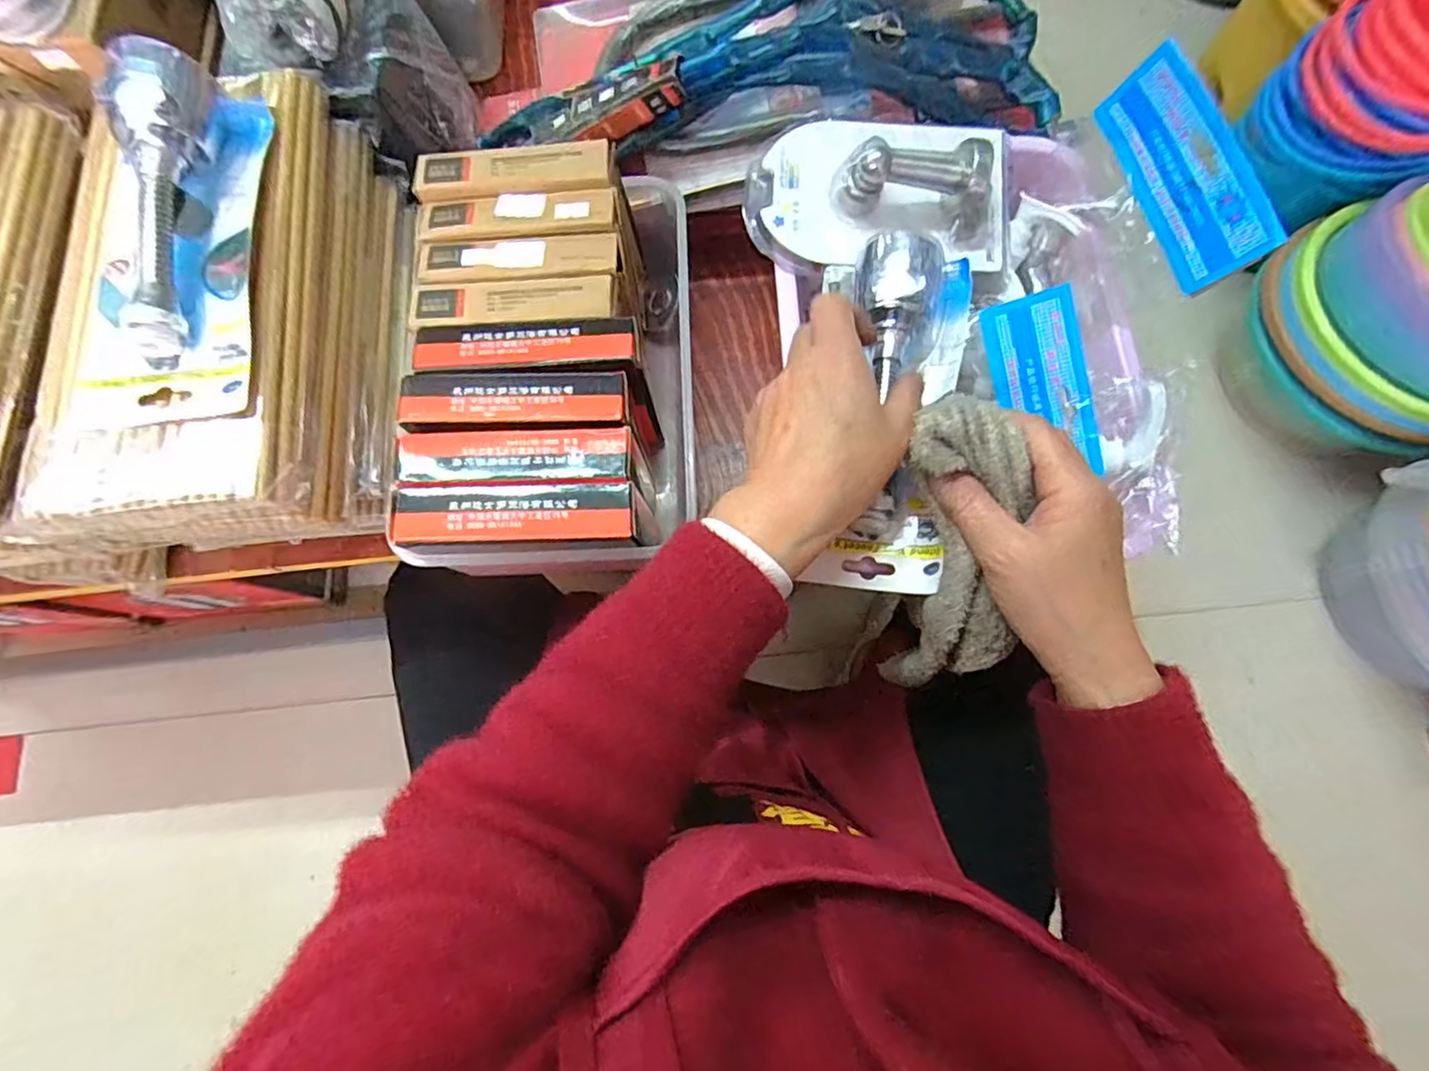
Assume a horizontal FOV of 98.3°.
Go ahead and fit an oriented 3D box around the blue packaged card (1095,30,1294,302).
[{"bbox_3d":[0.272,-0.214,0.360,0.006,0.051,0.138,-9,76,-30],"label":"blue packaged card"}]

